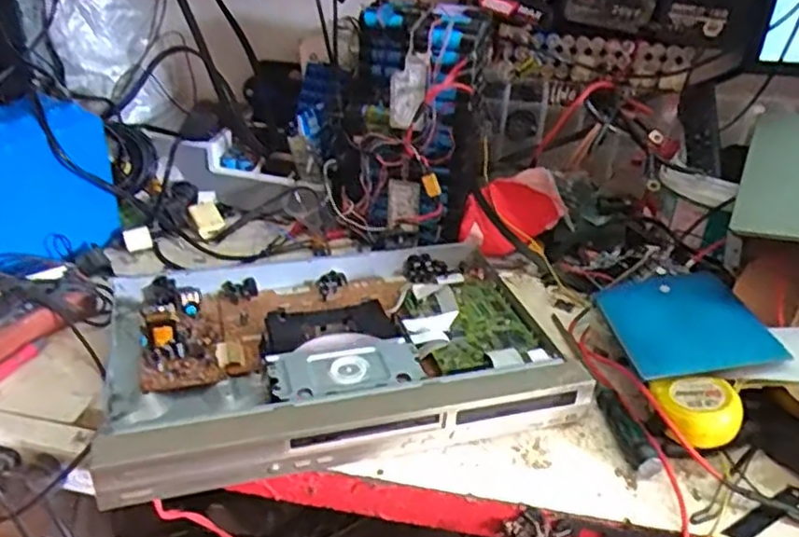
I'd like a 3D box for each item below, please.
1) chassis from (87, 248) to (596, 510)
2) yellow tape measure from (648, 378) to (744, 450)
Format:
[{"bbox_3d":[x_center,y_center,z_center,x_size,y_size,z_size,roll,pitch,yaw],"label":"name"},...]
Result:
[{"bbox_3d":[-0.065,0.073,0.678,0.423,0.045,0.285,-6,32,-15],"label":"chassis"},{"bbox_3d":[0.260,0.124,0.594,0.062,0.034,0.059,-1,31,-6],"label":"yellow tape measure"}]

